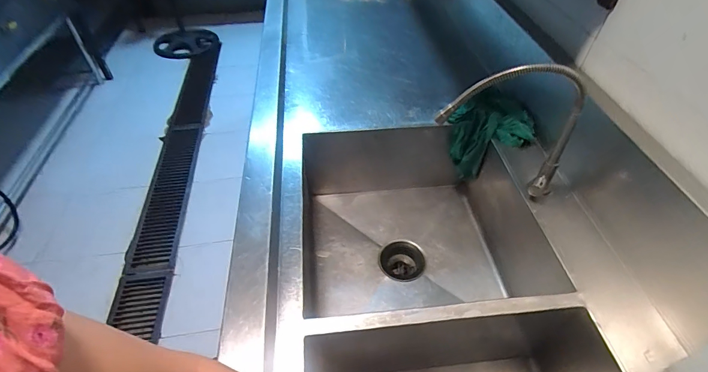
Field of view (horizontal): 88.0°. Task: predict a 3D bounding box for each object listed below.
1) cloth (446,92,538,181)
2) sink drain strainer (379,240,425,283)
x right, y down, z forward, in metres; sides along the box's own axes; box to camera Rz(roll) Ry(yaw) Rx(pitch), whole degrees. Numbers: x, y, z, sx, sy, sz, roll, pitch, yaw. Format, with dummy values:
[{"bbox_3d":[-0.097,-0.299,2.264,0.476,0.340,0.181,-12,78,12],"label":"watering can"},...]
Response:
[{"bbox_3d":[0.320,-0.119,0.897,0.192,0.213,0.093,11,47,10],"label":"cloth"},{"bbox_3d":[0.118,0.195,0.907,0.113,0.055,0.110,9,47,8],"label":"sink drain strainer"}]

